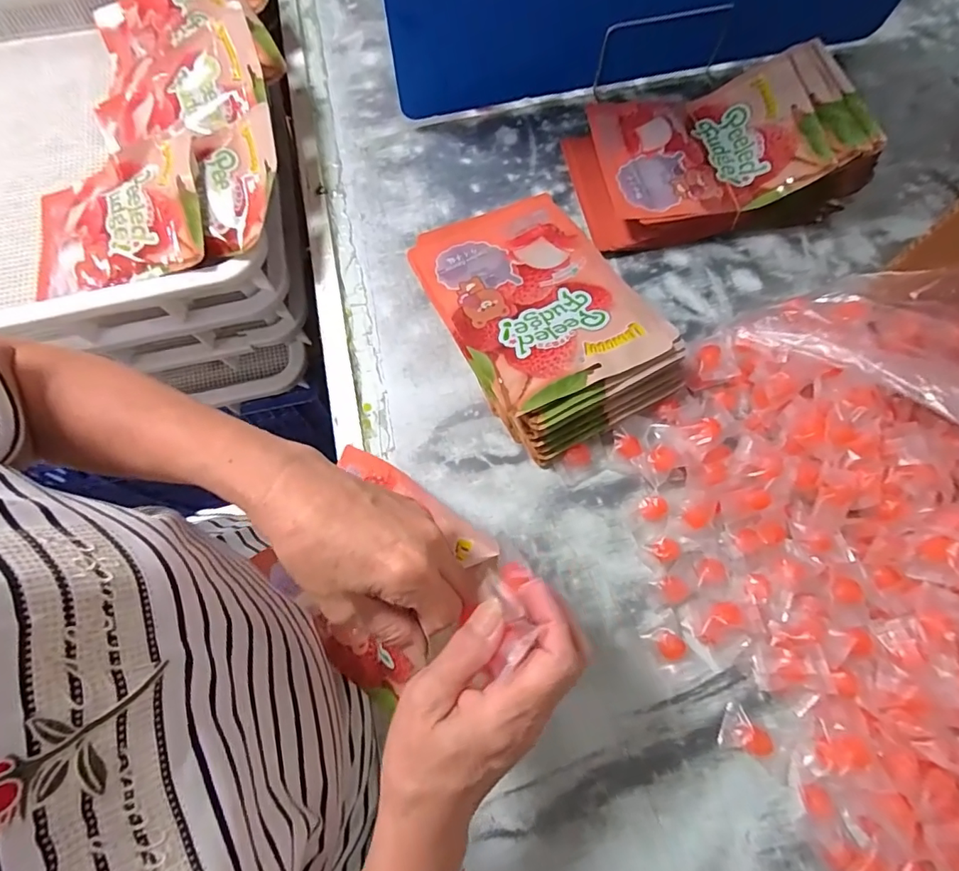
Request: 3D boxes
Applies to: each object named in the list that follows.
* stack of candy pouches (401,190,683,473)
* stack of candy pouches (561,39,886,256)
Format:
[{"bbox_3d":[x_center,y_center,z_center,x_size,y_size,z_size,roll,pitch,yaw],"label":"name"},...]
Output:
[{"bbox_3d":[0.054,-0.123,0.470,0.166,0.063,0.266,-27,73,-8],"label":"stack of candy pouches"},{"bbox_3d":[0.239,-0.301,0.522,0.271,0.081,0.173,-10,71,-2],"label":"stack of candy pouches"}]

